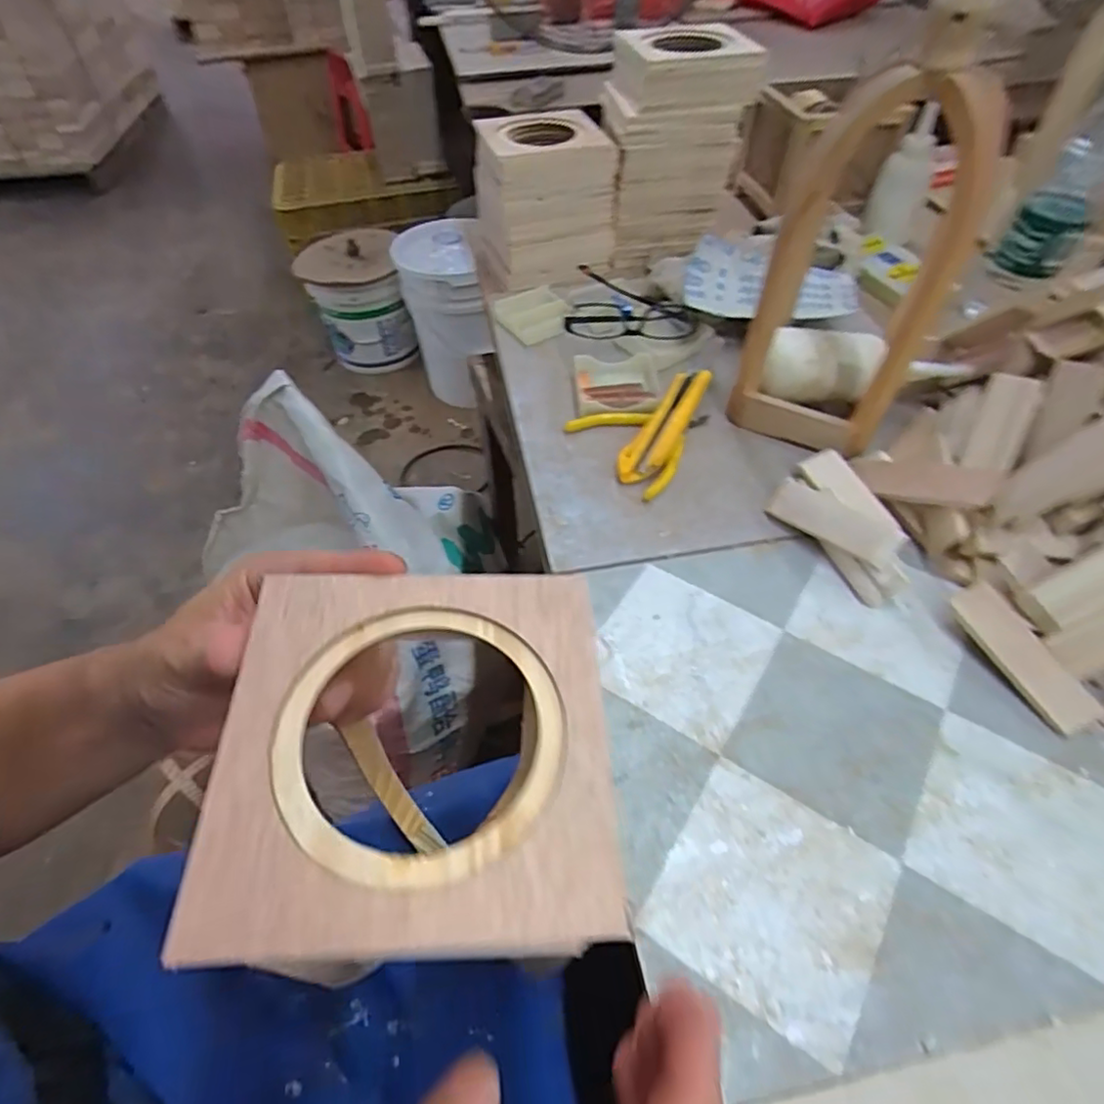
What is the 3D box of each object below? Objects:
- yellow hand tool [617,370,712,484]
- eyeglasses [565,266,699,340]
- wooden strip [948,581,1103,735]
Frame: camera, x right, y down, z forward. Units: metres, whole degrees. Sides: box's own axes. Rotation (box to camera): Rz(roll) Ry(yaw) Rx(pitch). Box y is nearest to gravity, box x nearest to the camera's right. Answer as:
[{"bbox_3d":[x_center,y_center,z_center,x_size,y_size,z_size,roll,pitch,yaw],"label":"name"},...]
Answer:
[{"bbox_3d":[0.099,-0.110,0.533,0.033,0.031,0.133,24,55,20],"label":"yellow hand tool"},{"bbox_3d":[0.078,-0.257,0.636,0.132,0.036,0.095,-2,50,0],"label":"eyeglasses"},{"bbox_3d":[0.298,0.066,0.391,0.028,0.007,0.097,-35,64,12],"label":"wooden strip"}]

